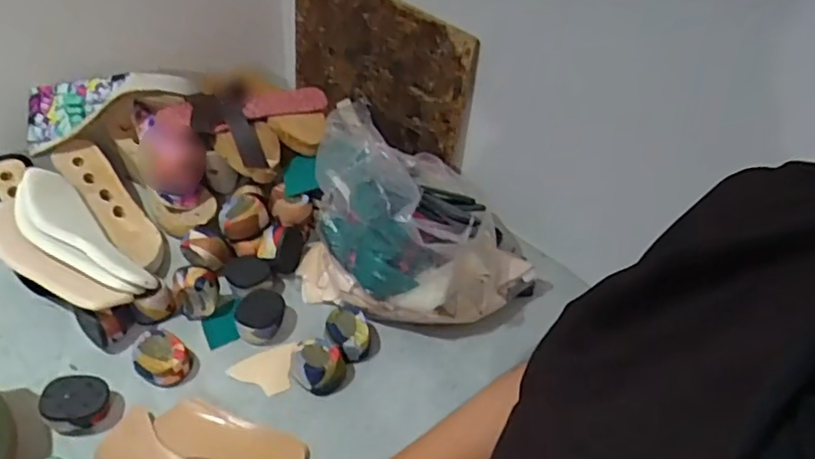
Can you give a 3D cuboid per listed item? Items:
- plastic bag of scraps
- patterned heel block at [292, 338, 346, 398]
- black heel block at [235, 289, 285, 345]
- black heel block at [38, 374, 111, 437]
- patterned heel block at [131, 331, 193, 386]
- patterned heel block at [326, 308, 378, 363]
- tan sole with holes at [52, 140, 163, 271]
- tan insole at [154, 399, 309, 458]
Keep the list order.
[{"bbox_3d":[0.015,-0.010,0.762,0.293,0.198,0.210,12,43,7],"label":"plastic bag of scraps"},{"bbox_3d":[-0.101,0.152,0.680,0.063,0.037,0.051,27,45,24],"label":"patterned heel block"},{"bbox_3d":[-0.176,0.103,0.723,0.055,0.048,0.058,-6,44,-12],"label":"black heel block"},{"bbox_3d":[-0.342,0.180,0.625,0.062,0.038,0.052,-15,44,-22],"label":"black heel block"},{"bbox_3d":[-0.273,0.143,0.670,0.062,0.038,0.048,21,43,19],"label":"patterned heel block"},{"bbox_3d":[-0.067,0.123,0.710,0.063,0.036,0.059,-2,40,-8],"label":"patterned heel block"},{"bbox_3d":[-0.394,-0.033,0.812,0.063,0.029,0.211,-33,78,-36],"label":"tan sole with holes"},{"bbox_3d":[-0.181,0.218,0.615,0.156,0.015,0.063,17,41,14],"label":"tan insole"}]

